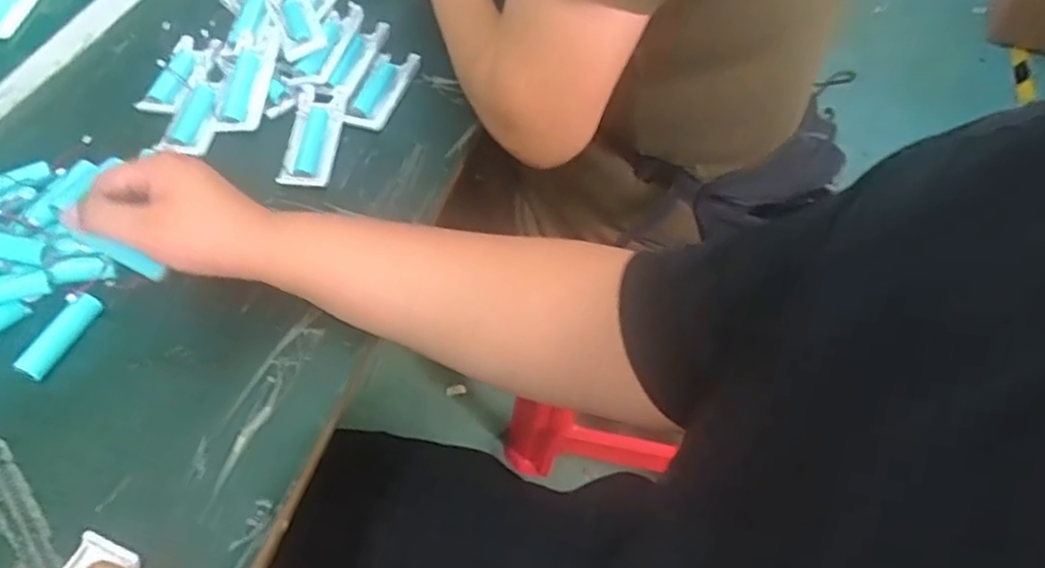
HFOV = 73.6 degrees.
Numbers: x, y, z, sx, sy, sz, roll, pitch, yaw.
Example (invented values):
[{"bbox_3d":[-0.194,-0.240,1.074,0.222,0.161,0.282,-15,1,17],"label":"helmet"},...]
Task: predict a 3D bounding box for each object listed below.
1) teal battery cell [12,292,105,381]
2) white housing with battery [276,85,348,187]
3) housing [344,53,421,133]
[{"bbox_3d":[-0.327,0.037,0.496,0.018,0.020,0.066,16,57,10],"label":"teal battery cell"},{"bbox_3d":[-0.181,-0.131,0.609,0.042,0.021,0.108,2,55,0],"label":"white housing with battery"},{"bbox_3d":[-0.129,-0.181,0.652,0.039,0.014,0.099,12,56,8],"label":"housing"}]

